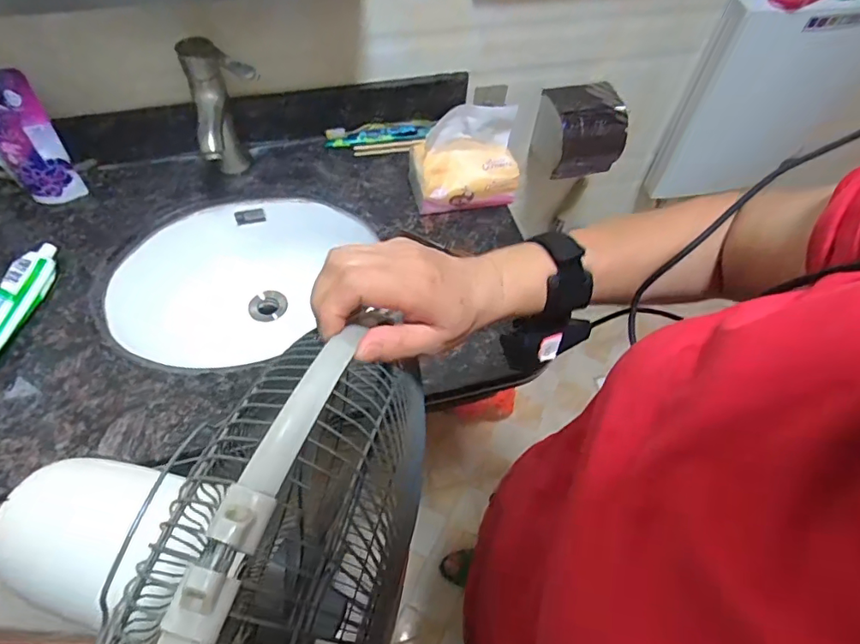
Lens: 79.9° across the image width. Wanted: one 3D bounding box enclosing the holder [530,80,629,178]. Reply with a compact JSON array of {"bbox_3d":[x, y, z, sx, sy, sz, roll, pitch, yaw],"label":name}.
[{"bbox_3d":[0.279,-0.356,0.958,0.155,0.127,0.143,-7,58,-9],"label":"holder"}]

